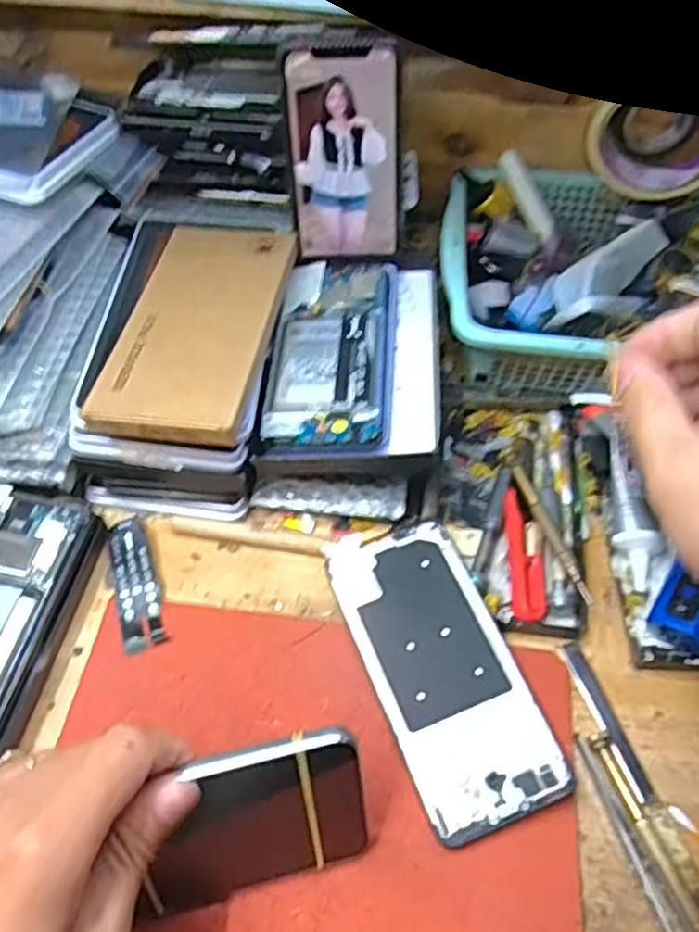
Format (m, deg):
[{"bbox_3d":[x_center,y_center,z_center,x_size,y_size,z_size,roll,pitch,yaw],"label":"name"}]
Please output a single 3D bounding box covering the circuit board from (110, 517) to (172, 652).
[{"bbox_3d":[-0.123,0.068,0.417,0.026,0.005,0.082,-13,55,-11],"label":"circuit board"}]

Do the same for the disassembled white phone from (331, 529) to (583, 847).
[{"bbox_3d":[0.048,0.102,0.374,0.073,0.005,0.158,-17,56,-14],"label":"disassembled white phone"}]

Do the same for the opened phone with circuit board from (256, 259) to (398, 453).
[{"bbox_3d":[-0.010,-0.075,0.448,0.076,0.016,0.160,4,53,1],"label":"opened phone with circuit board"}]

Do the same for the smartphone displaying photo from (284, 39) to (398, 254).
[{"bbox_3d":[-0.003,-0.198,0.465,0.069,0.129,0.007,-2,41,3],"label":"smartphone displaying photo"}]

